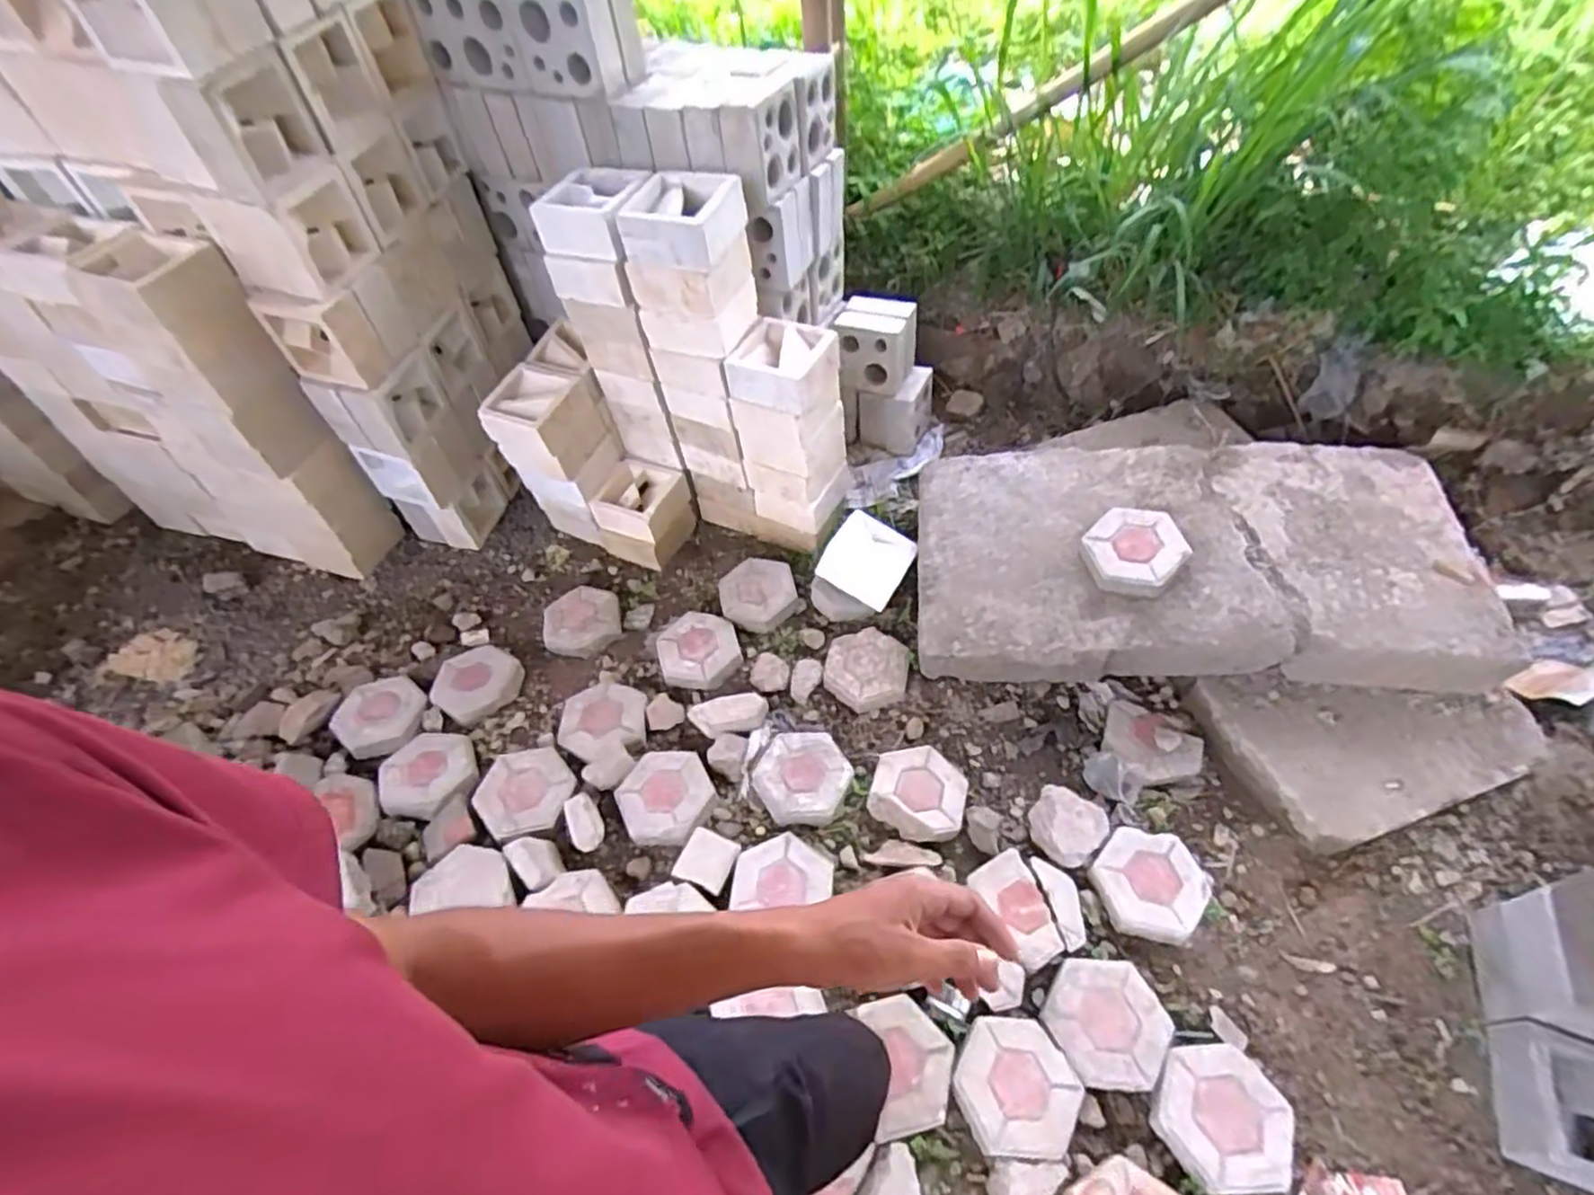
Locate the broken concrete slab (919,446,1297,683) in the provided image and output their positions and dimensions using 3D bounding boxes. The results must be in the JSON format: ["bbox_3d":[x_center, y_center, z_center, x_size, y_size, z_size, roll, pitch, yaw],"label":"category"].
[{"bbox_3d":[0.675,-0.108,1.727,0.751,0.217,0.579,2,51,5],"label":"broken concrete slab"}]

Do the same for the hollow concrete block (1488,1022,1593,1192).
[{"bbox_3d":[1.266,0.837,1.145,0.206,0.111,0.201,17,54,17],"label":"hollow concrete block"}]

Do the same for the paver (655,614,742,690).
[{"bbox_3d":[-0.253,0.131,1.811,0.207,0.057,0.227,-17,52,-10],"label":"paver"}]

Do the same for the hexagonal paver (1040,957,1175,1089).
[{"bbox_3d":[0.559,0.767,1.285,0.209,0.041,0.199,1,51,4],"label":"hexagonal paver"}]

